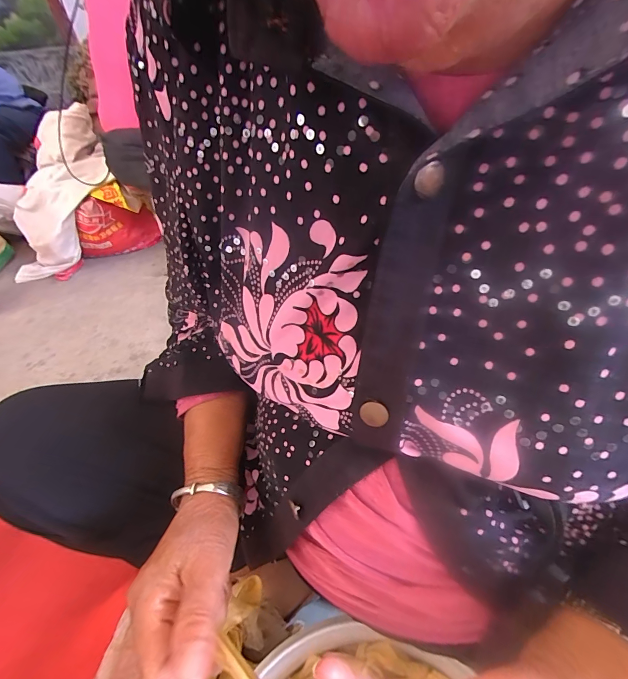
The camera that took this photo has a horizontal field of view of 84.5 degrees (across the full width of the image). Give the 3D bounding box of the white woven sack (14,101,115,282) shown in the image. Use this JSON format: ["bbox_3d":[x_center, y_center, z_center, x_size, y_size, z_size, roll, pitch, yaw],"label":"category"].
[{"bbox_3d":[-0.889,-0.495,1.212,0.282,0.635,0.167,24,8,28],"label":"white woven sack"}]

